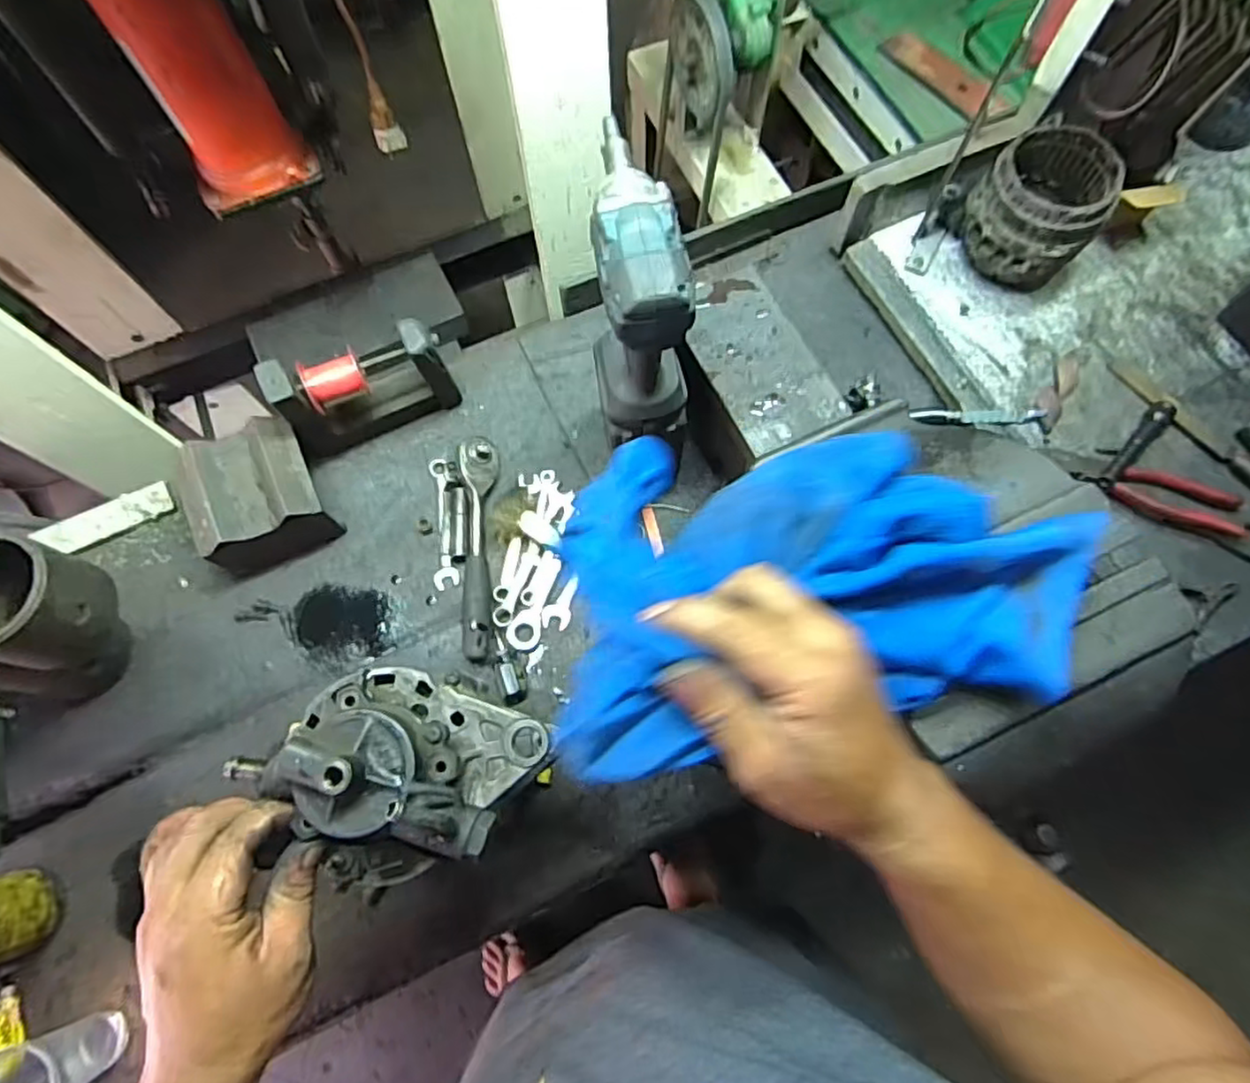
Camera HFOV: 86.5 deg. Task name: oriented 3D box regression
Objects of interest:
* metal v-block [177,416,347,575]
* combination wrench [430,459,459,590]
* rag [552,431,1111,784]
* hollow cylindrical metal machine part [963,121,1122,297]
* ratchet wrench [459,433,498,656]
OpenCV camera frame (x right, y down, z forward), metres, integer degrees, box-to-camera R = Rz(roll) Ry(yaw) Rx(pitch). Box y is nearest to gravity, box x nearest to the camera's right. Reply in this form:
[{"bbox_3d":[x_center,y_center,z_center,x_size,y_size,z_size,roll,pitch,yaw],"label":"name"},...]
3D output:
[{"bbox_3d":[-0.380,-0.044,0.692,0.125,0.099,0.121,-25,72,-8],"label":"metal v-block"},{"bbox_3d":[-0.199,-0.022,0.729,0.024,0.013,0.148,-8,71,-2],"label":"combination wrench"},{"bbox_3d":[0.118,0.018,0.359,0.294,0.078,0.191,-2,71,0],"label":"rag"},{"bbox_3d":[0.449,-0.359,0.746,0.110,0.131,0.130,-39,75,-12],"label":"hollow cylindrical metal machine part"},{"bbox_3d":[-0.155,0.003,0.706,0.035,0.033,0.236,-3,71,0],"label":"ratchet wrench"}]

